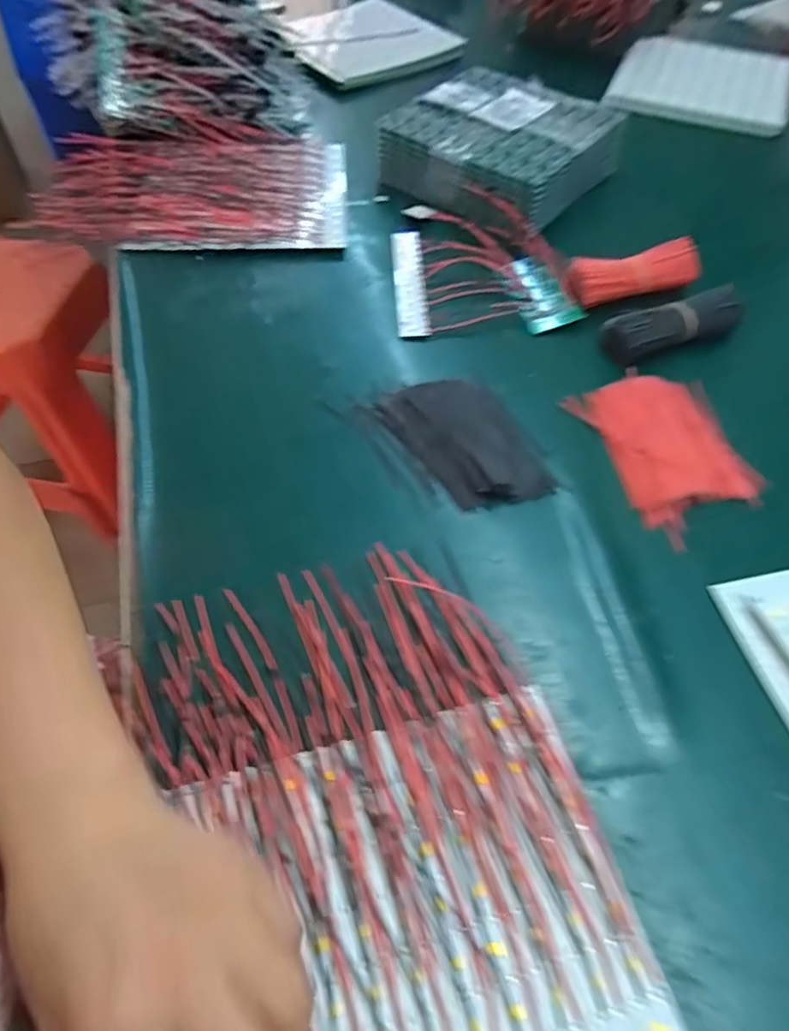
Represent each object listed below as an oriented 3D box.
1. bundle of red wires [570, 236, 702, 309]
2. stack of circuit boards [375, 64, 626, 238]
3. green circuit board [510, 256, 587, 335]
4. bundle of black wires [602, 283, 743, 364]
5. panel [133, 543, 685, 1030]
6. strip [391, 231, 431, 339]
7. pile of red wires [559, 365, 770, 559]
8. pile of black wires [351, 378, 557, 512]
[{"bbox_3d":[0.221,-0.219,0.547,0.124,0.028,0.040,-16,58,-10],"label":"bundle of red wires"},{"bbox_3d":[0.113,-0.402,0.655,0.199,0.054,0.189,33,62,20],"label":"stack of circuit boards"},{"bbox_3d":[0.132,-0.205,0.554,0.049,0.006,0.094,-14,58,-9],"label":"green circuit board"},{"bbox_3d":[0.235,-0.161,0.511,0.123,0.024,0.048,-19,58,-12],"label":"bundle of black wires"},{"bbox_3d":[-0.007,0.163,0.302,0.208,0.013,0.322,-16,58,-10],"label":"panel"},{"bbox_3d":[0.014,-0.222,0.568,0.030,0.004,0.154,-2,57,-1],"label":"strip"},{"bbox_3d":[0.206,-0.051,0.452,0.102,0.009,0.142,-15,58,-9],"label":"pile of red wires"},{"bbox_3d":[0.054,-0.062,0.454,0.089,0.019,0.136,-26,60,-16],"label":"pile of black wires"}]

